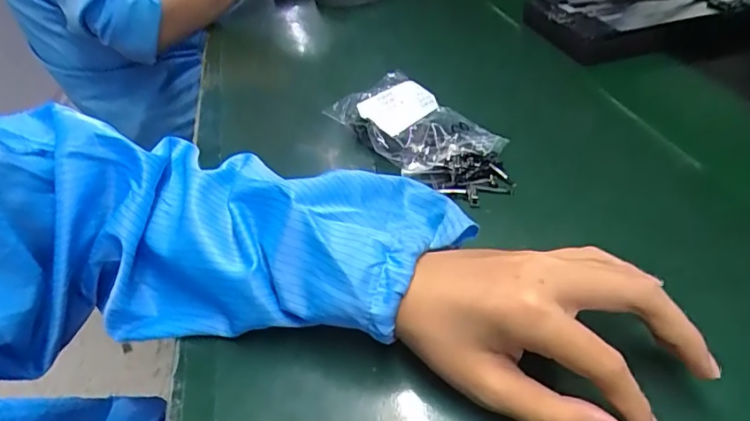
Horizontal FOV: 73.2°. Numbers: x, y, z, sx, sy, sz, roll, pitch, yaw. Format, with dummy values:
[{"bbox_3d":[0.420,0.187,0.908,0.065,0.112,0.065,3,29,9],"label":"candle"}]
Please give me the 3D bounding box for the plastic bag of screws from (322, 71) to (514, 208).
[{"bbox_3d":[0.041,-0.066,0.424,0.084,0.041,0.166,-31,45,-26],"label":"plastic bag of screws"}]

